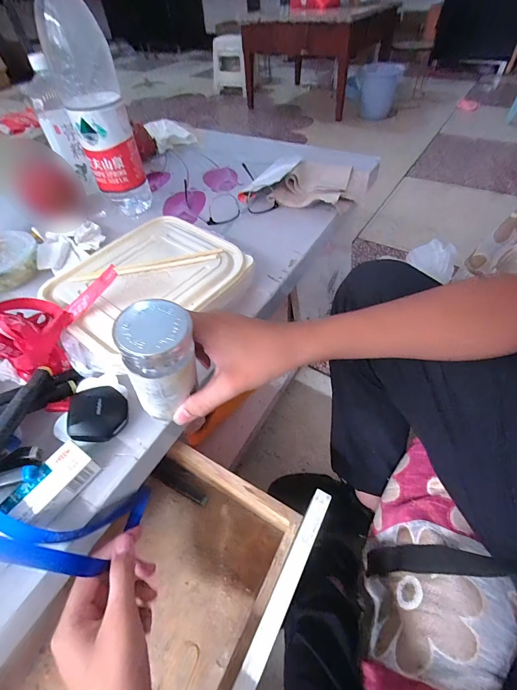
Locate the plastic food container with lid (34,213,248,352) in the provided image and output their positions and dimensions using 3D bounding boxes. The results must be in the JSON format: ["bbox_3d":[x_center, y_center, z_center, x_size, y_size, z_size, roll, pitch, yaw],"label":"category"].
[{"bbox_3d":[-0.140,-0.080,0.432,0.198,0.048,0.228,29,57,24],"label":"plastic food container with lid"}]

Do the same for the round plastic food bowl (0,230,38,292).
[{"bbox_3d":[-0.382,-0.122,0.480,0.104,0.039,0.110,-2,50,2],"label":"round plastic food bowl"}]

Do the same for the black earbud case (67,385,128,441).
[{"bbox_3d":[-0.156,0.067,0.320,0.051,0.023,0.056,3,51,-24],"label":"black earbud case"}]

